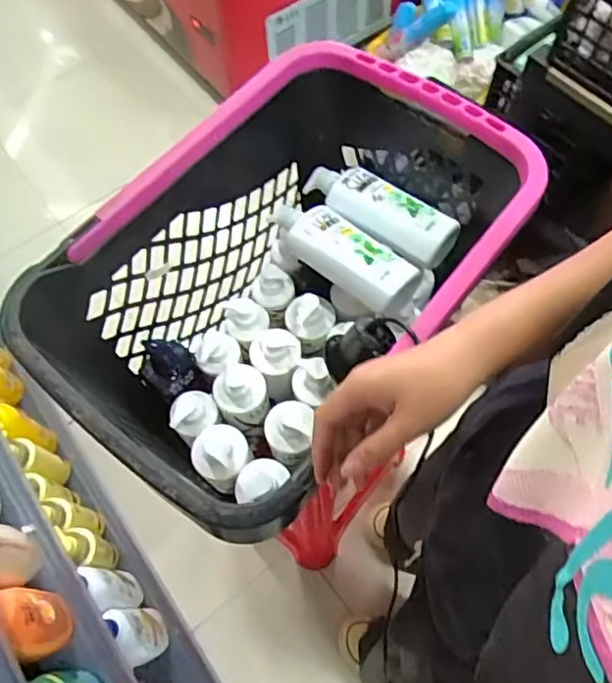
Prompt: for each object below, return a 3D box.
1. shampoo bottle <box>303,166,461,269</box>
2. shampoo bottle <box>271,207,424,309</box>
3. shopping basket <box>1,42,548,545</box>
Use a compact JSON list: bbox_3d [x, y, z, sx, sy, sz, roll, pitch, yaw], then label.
[{"bbox_3d":[0.100,-0.185,0.814,0.226,0.043,0.081,32,68,17],"label":"shampoo bottle"},{"bbox_3d":[0.045,-0.128,0.789,0.219,0.040,0.070,37,70,19],"label":"shampoo bottle"},{"bbox_3d":[-0.022,-0.060,0.739,0.381,0.286,0.552,35,69,18],"label":"shopping basket"}]

